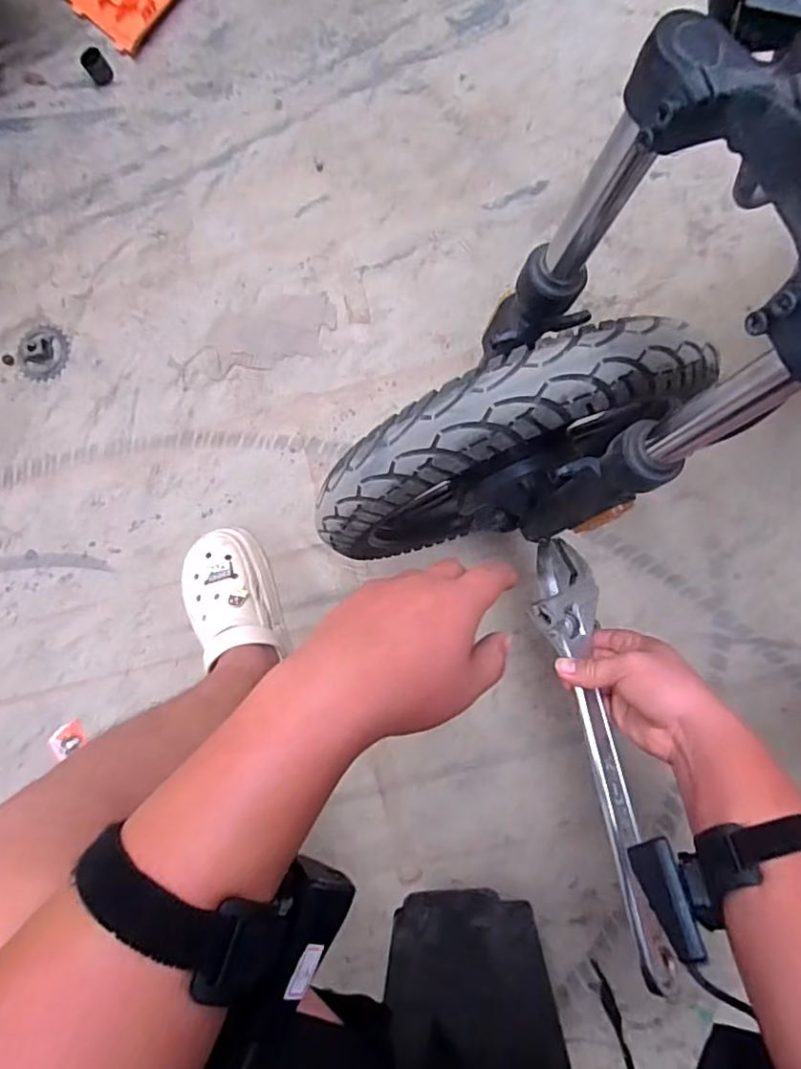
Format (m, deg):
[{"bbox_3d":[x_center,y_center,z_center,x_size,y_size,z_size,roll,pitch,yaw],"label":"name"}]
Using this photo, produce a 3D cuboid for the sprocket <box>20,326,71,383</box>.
[{"bbox_3d":[-0.542,-0.275,0.893,0.073,0.010,0.084,0,84,8],"label":"sprocket"}]

